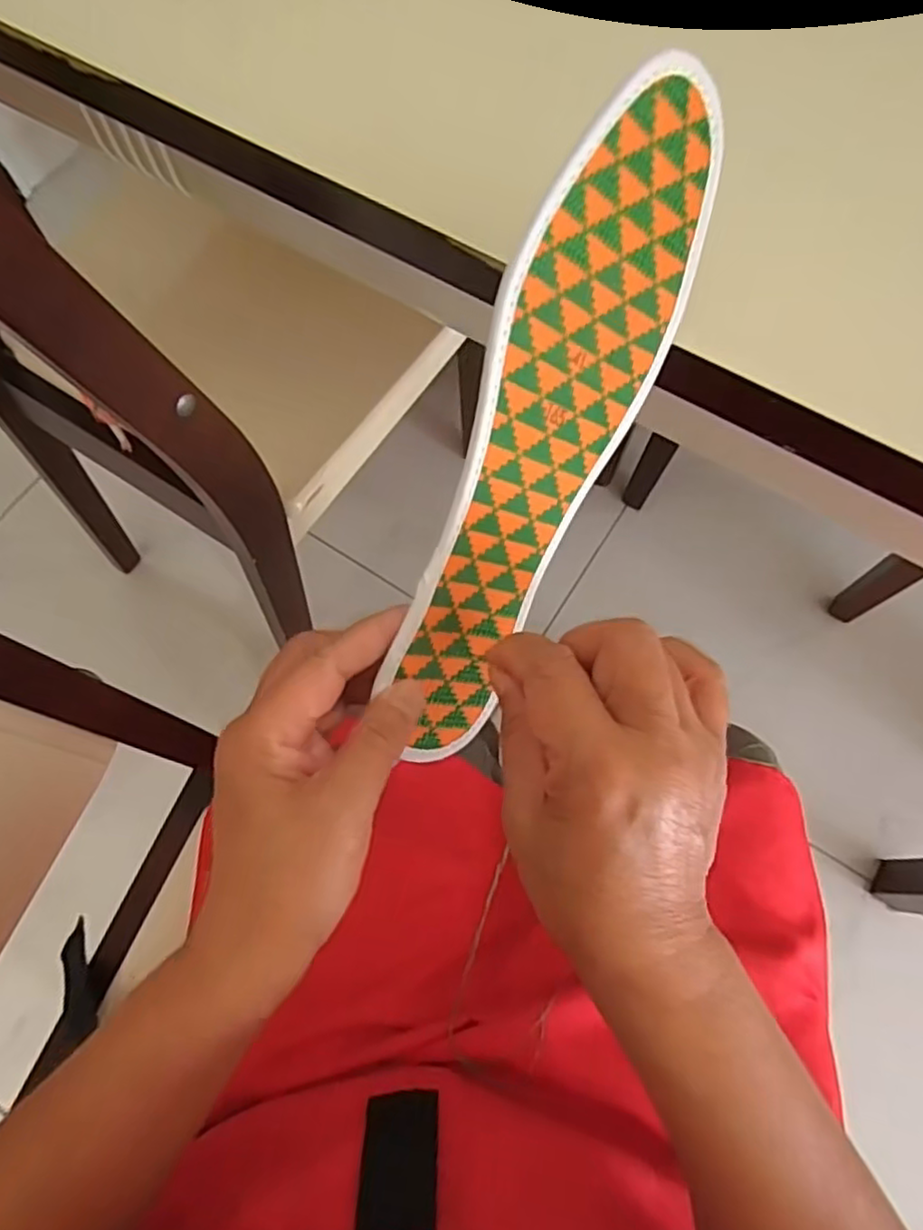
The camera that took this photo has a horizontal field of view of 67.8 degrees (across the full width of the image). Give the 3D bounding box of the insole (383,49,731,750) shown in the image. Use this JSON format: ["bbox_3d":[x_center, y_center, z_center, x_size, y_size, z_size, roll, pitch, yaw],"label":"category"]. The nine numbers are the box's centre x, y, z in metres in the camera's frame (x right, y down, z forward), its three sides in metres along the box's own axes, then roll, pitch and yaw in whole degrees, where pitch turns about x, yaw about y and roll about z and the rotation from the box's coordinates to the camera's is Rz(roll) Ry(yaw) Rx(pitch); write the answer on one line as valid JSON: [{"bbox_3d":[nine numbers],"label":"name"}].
[{"bbox_3d":[0.029,-0.054,0.247,0.007,0.075,0.238,38,117,44],"label":"insole"}]

